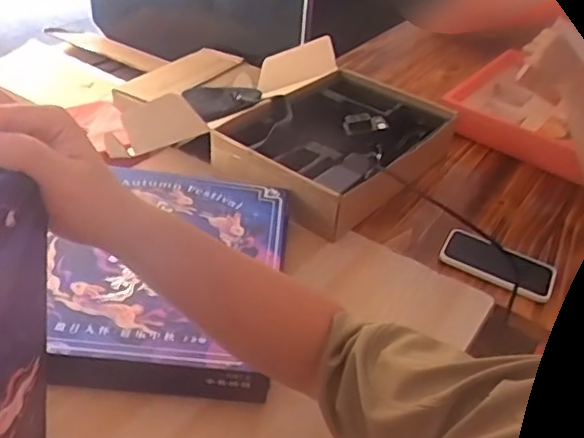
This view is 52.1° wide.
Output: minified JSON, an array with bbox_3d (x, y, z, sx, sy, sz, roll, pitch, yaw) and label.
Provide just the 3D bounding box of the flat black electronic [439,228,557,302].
[{"bbox_3d":[0.275,0.058,0.795,0.144,0.017,0.072,25,41,24],"label":"flat black electronic"}]

